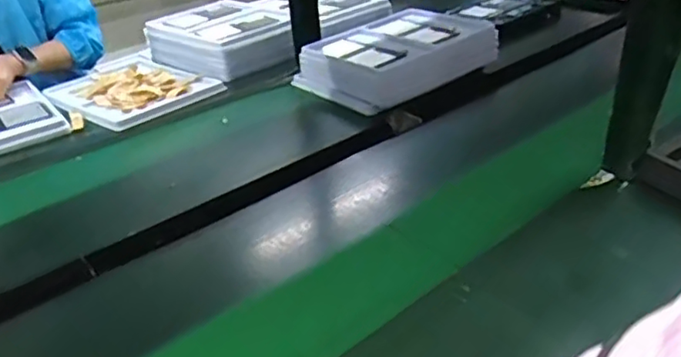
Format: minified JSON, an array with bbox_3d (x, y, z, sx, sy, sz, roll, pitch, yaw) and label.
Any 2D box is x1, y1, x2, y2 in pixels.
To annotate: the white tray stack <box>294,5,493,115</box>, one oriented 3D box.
[{"bbox_3d":[0.118,-0.254,1.223,0.359,0.097,0.281,-25,36,-31],"label":"white tray stack"}]

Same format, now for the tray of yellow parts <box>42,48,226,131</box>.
[{"bbox_3d":[-0.439,-0.194,1.245,0.273,0.027,0.355,-27,37,-34],"label":"tray of yellow parts"}]

